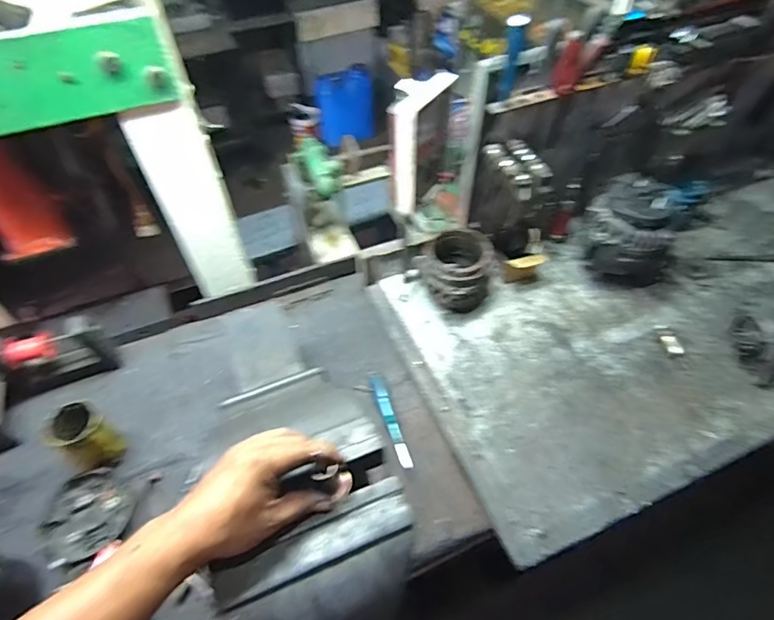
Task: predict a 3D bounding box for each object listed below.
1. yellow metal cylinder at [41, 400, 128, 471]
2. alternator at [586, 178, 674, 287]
[{"bbox_3d":[-0.478,0.205,0.738,0.084,0.115,0.080,-1,50,1],"label":"yellow metal cylinder"},{"bbox_3d":[0.468,-0.132,0.899,0.176,0.195,0.142,25,55,21],"label":"alternator"}]

